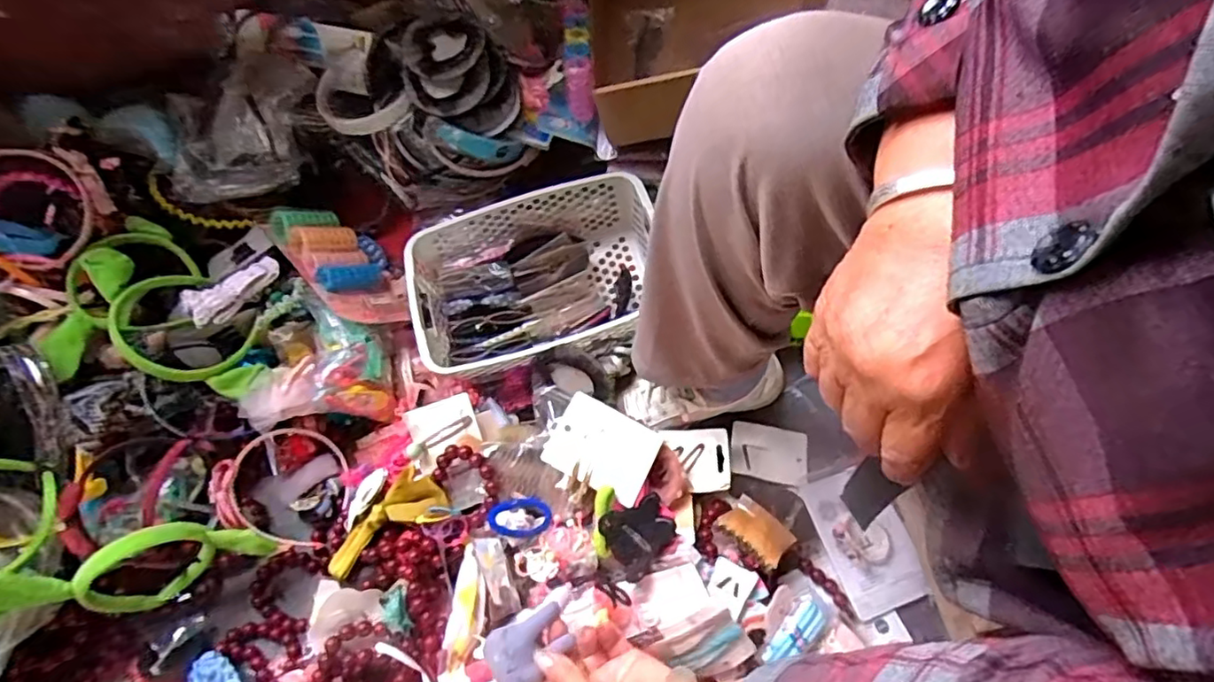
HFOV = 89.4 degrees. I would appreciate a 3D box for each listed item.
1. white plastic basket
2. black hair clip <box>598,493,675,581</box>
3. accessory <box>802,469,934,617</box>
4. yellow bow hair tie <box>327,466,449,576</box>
[{"bbox_3d":[-0.082,-0.068,0.744,0.298,0.087,0.203,-16,66,-5],"label":"white plastic basket"},{"bbox_3d":[0.032,0.181,0.576,0.063,0.013,0.062,-29,86,-15],"label":"black hair clip"},{"bbox_3d":[0.272,0.206,0.646,0.090,0.017,0.139,-19,66,-6],"label":"accessory"},{"bbox_3d":[-0.223,0.176,0.615,0.135,0.029,0.068,-33,67,8],"label":"yellow bow hair tie"}]

